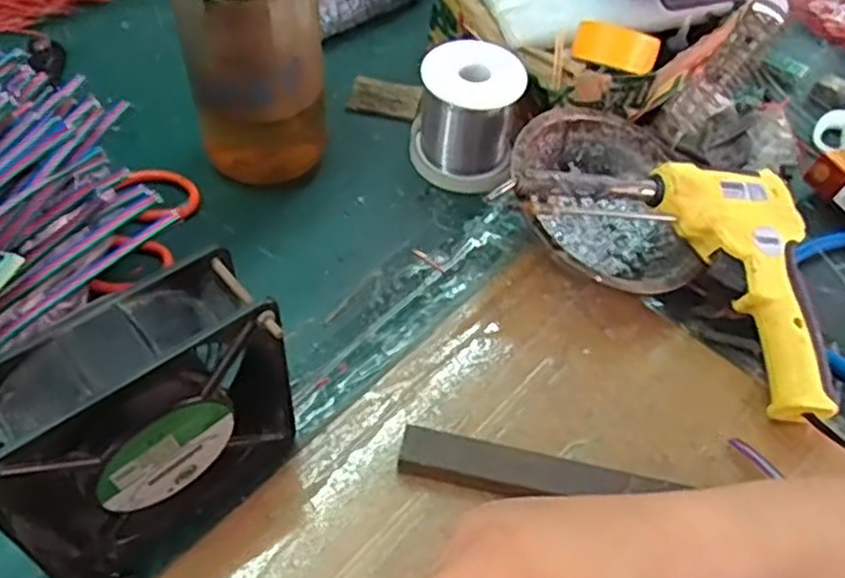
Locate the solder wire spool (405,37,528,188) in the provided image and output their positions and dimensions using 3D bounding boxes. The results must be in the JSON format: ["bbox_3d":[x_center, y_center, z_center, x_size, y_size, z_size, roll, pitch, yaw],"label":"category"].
[{"bbox_3d":[0.028,-0.116,0.494,0.069,0.071,0.069,8,52,1],"label":"solder wire spool"}]

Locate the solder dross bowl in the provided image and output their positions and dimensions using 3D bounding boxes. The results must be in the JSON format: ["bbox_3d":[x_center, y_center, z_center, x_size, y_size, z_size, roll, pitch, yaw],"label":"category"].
[{"bbox_3d":[0.106,-0.049,0.445,0.115,0.066,0.127,-2,52,-7],"label":"solder dross bowl"}]

